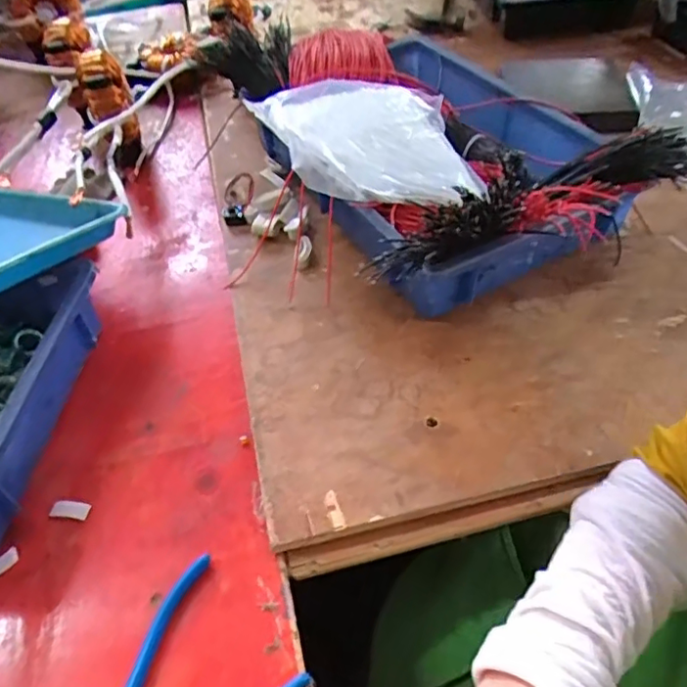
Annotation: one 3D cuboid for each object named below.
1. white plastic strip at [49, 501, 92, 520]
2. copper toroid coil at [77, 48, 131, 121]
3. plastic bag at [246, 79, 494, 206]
[{"bbox_3d":[-0.227,0.138,0.489,0.032,0.004,0.014,2,50,8],"label":"white plastic strip"},{"bbox_3d":[-0.313,-0.336,0.764,0.055,0.056,0.072,-19,50,-10],"label":"copper toroid coil"},{"bbox_3d":[0.019,-0.234,0.645,0.230,0.060,0.227,-8,49,0],"label":"plastic bag"}]

